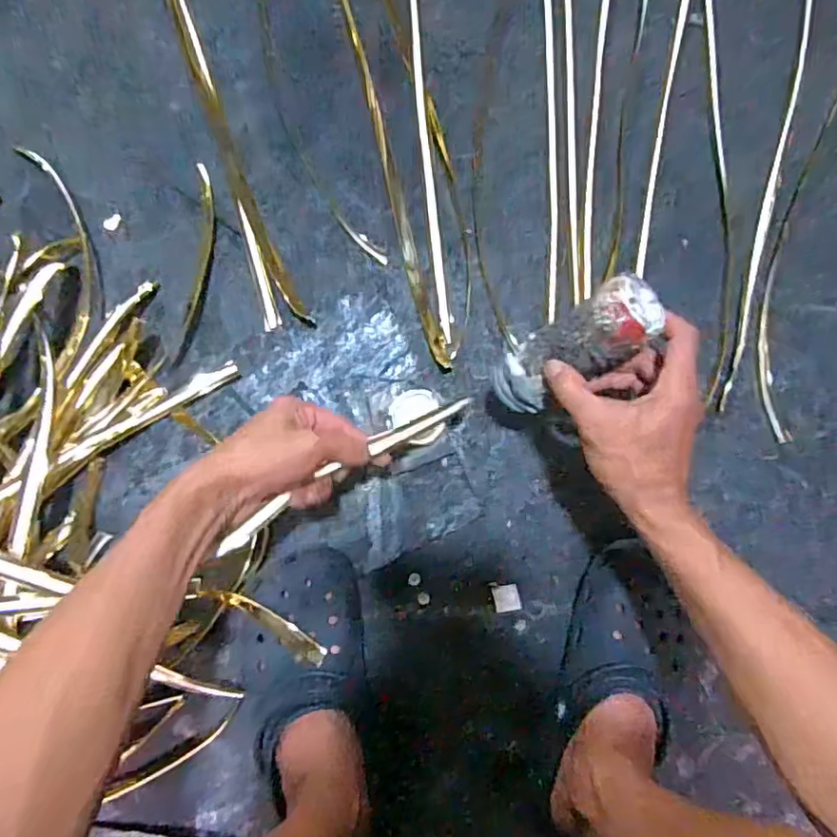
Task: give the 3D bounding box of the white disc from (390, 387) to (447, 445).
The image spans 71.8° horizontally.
[{"bbox_3d":[-0.002,-0.001,0.533,0.046,0.009,0.051,-15,89,-11],"label":"white disc"}]

